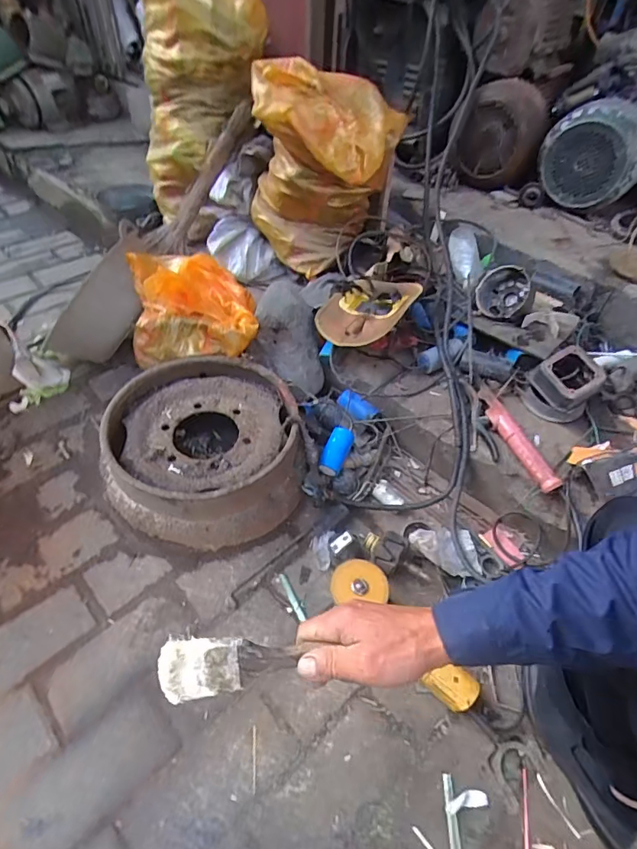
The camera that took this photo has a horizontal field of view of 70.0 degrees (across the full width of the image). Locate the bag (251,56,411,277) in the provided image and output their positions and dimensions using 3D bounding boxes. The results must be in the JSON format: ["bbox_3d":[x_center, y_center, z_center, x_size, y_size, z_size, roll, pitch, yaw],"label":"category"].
[{"bbox_3d":[0.003,-0.634,1.155,0.354,0.386,0.322,6,46,2],"label":"bag"}]

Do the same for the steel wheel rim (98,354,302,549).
[{"bbox_3d":[-0.244,0.044,0.984,0.399,0.152,0.419,-6,50,-8],"label":"steel wheel rim"}]

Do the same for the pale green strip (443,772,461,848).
[{"bbox_3d":[0.189,0.561,0.645,0.016,0.008,0.107,2,49,-1],"label":"pale green strip"}]

